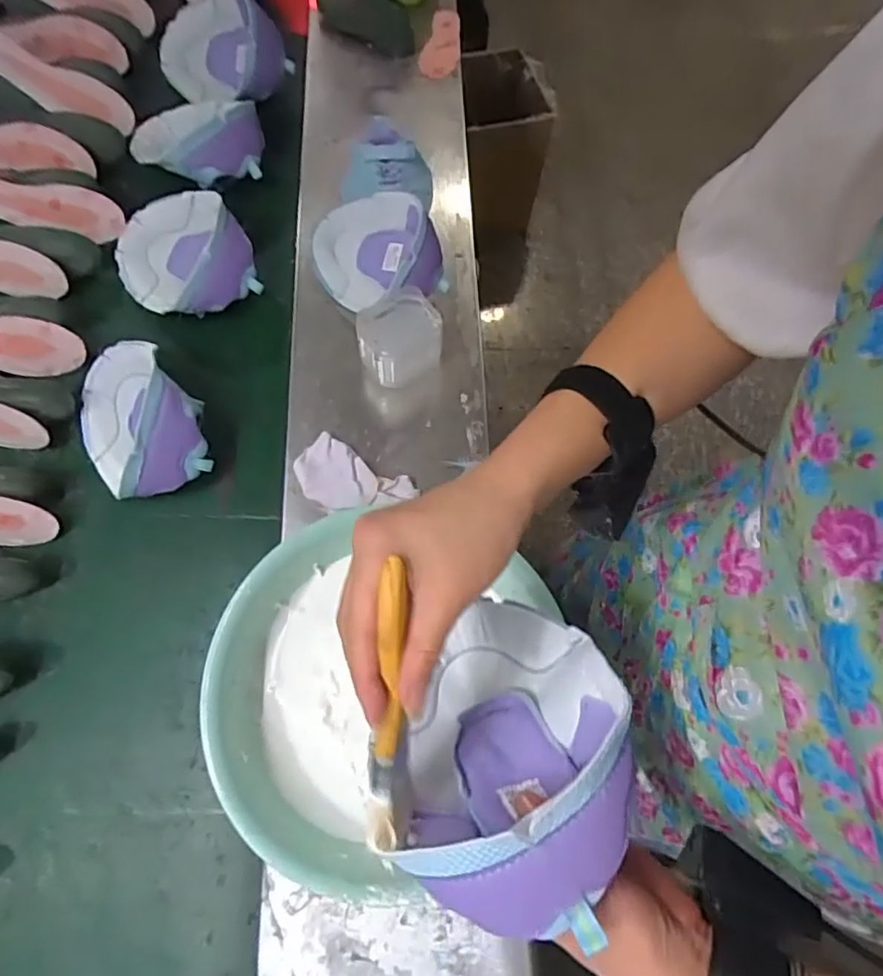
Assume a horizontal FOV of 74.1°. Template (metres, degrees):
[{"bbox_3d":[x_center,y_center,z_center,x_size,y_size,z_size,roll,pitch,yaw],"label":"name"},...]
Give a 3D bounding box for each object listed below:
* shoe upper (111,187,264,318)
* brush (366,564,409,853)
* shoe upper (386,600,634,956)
[{"bbox_3d":[-0.333,-0.306,0.738,0.160,0.064,0.175,1,71,-2],"label":"shoe upper"},{"bbox_3d":[-0.027,0.108,0.286,0.015,0.009,0.147,4,100,-1],"label":"brush"},{"bbox_3d":[0.041,0.149,0.350,0.117,0.151,0.154,25,72,6],"label":"shoe upper"}]

